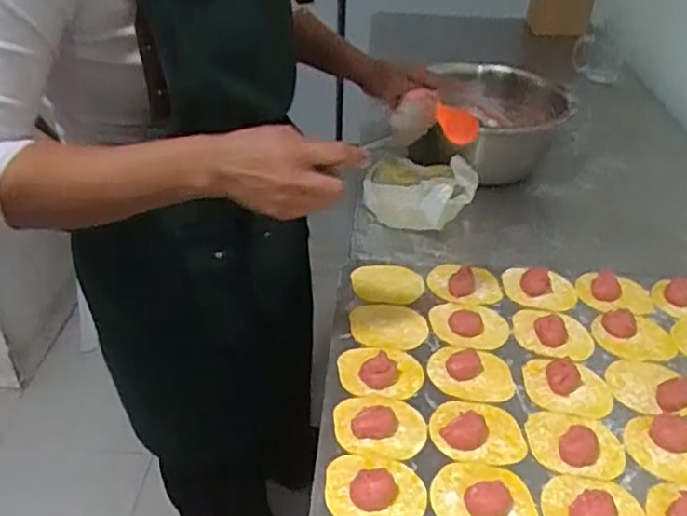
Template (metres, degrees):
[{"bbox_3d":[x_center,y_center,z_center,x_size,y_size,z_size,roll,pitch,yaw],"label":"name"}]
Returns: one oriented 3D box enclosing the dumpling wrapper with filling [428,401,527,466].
[{"bbox_3d":[0.128,0.159,0.631,0.088,0.020,0.071,3,35,2],"label":"dumpling wrapper with filling"}]

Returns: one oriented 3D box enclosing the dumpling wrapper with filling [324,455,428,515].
[{"bbox_3d":[0.028,0.196,0.569,0.086,0.020,0.065,10,36,11],"label":"dumpling wrapper with filling"}]

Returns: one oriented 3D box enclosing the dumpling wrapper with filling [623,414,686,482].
[{"bbox_3d":[0.312,0.177,0.621,0.088,0.013,0.068,2,35,1],"label":"dumpling wrapper with filling"}]

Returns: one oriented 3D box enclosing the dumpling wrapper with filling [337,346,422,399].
[{"bbox_3d":[0.040,0.114,0.680,0.082,0.029,0.074,-2,35,-5],"label":"dumpling wrapper with filling"}]

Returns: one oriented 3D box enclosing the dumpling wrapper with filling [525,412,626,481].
[{"bbox_3d":[0.219,0.174,0.619,0.087,0.019,0.071,9,36,10],"label":"dumpling wrapper with filling"}]

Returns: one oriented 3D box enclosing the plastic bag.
[{"bbox_3d":[0.104,-0.092,0.904,0.145,0.089,0.104,8,35,9],"label":"plastic bag"}]

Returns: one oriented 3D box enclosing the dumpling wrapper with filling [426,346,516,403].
[{"bbox_3d":[0.134,0.116,0.693,0.086,0.019,0.075,1,35,-1],"label":"dumpling wrapper with filling"}]

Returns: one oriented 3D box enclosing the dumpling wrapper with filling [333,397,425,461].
[{"bbox_3d":[0.035,0.157,0.627,0.086,0.016,0.066,7,35,8],"label":"dumpling wrapper with filling"}]

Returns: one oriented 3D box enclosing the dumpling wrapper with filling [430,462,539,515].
[{"bbox_3d":[0.123,0.201,0.569,0.089,0.023,0.073,3,35,2],"label":"dumpling wrapper with filling"}]

